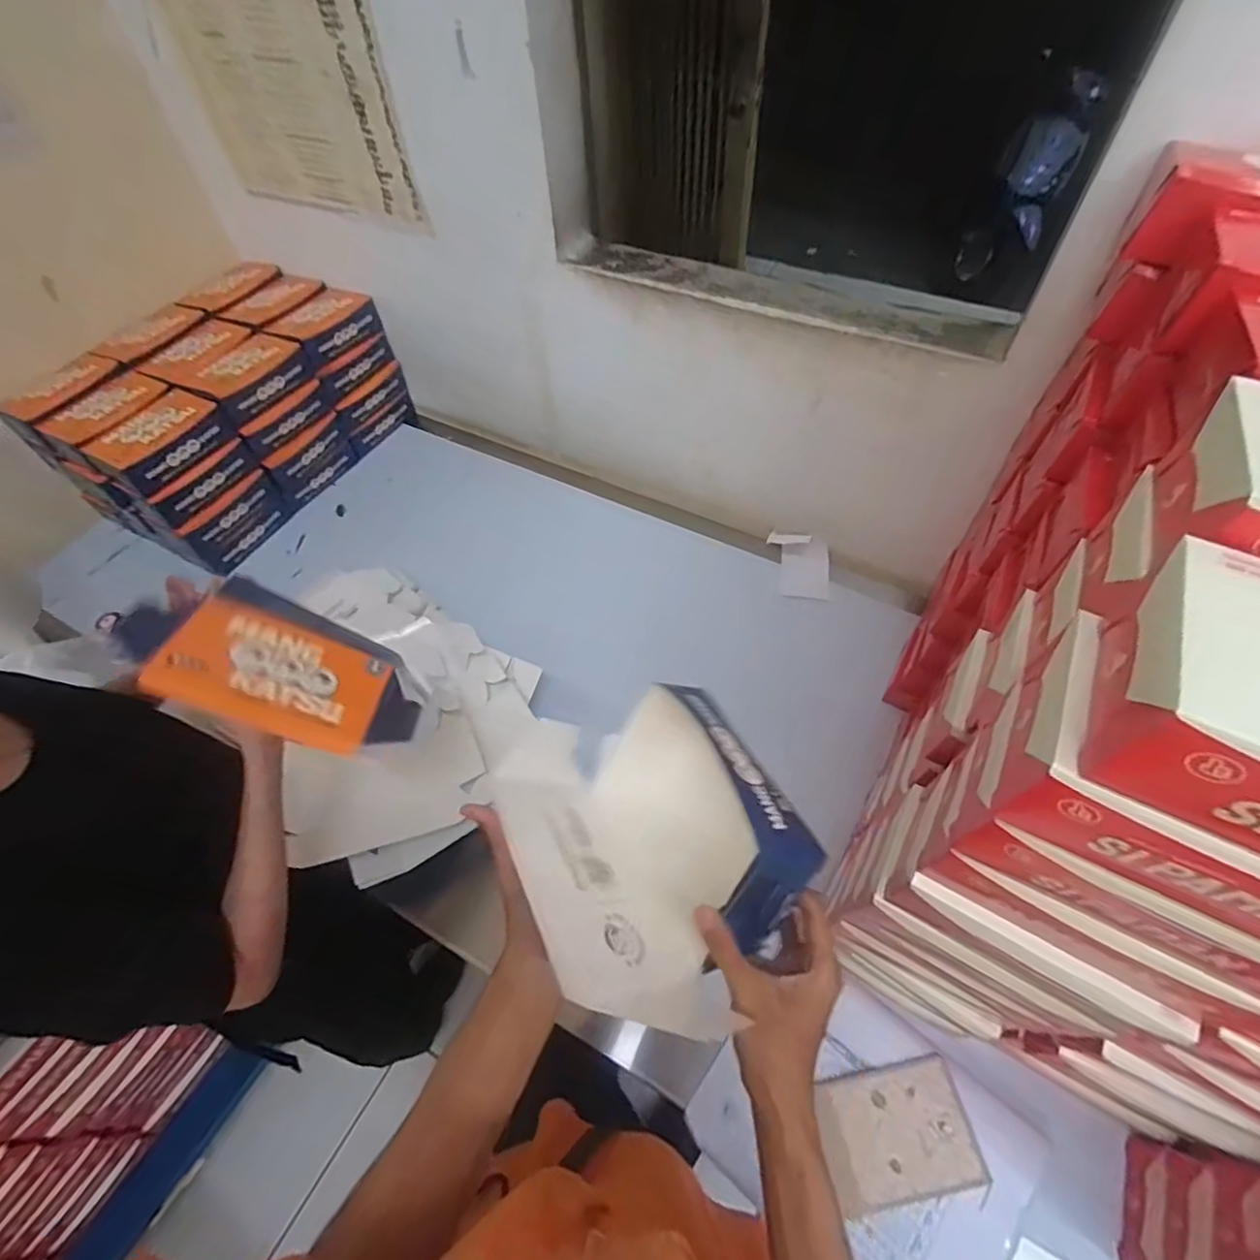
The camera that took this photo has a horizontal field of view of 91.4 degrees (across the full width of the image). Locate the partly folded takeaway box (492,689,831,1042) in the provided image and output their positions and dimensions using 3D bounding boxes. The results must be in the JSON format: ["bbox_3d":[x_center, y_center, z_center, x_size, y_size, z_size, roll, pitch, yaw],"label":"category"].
[{"bbox_3d":[0.013,0.155,0.463,0.178,0.129,0.205,-26,59,-14],"label":"partly folded takeaway box"}]

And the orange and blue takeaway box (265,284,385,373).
[{"bbox_3d":[-0.588,-0.577,1.170,0.134,0.058,0.180,24,60,18],"label":"orange and blue takeaway box"}]

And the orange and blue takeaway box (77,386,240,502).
[{"bbox_3d":[-0.740,-0.297,0.972,0.122,0.056,0.179,28,62,20],"label":"orange and blue takeaway box"}]

